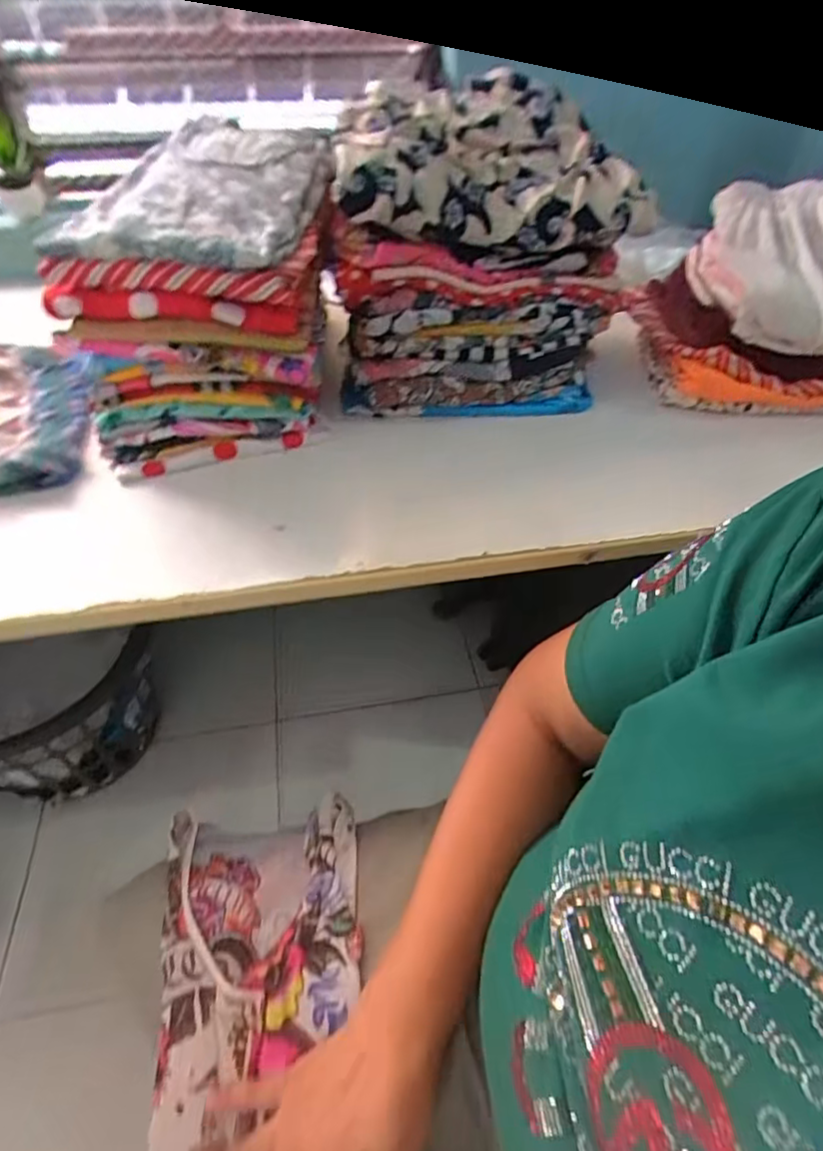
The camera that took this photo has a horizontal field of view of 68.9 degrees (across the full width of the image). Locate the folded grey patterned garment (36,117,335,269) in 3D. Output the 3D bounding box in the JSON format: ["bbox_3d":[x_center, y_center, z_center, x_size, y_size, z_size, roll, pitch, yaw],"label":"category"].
[{"bbox_3d":[-0.166,-0.317,0.487,0.168,0.045,0.240,7,46,7],"label":"folded grey patterned garment"}]

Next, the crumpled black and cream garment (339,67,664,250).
[{"bbox_3d":[0.058,-0.374,0.539,0.267,0.101,0.178,-13,47,-12],"label":"crumpled black and cream garment"}]

